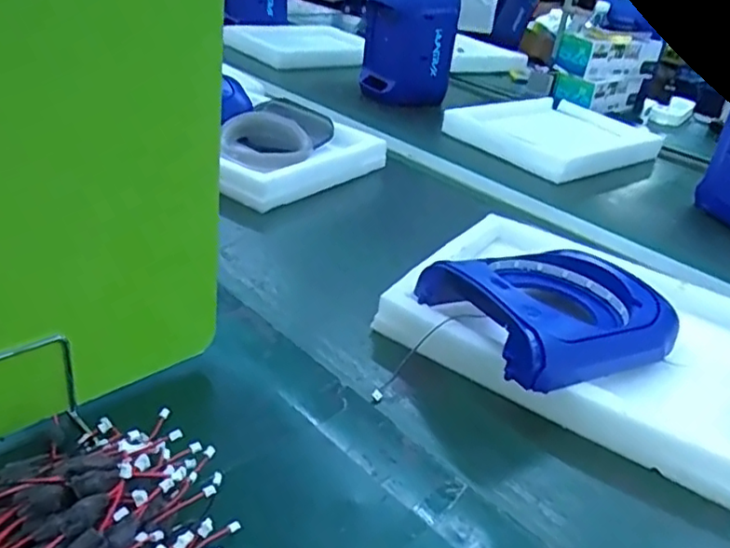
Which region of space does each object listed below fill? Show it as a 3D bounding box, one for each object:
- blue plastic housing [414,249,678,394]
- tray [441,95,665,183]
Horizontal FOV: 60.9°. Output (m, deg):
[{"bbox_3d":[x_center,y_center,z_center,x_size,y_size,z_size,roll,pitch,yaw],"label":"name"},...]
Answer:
[{"bbox_3d":[0.185,0.035,0.608,0.216,0.083,0.159,-13,36,-29],"label":"blue plastic housing"},{"bbox_3d":[0.363,-0.270,1.204,0.342,0.053,0.271,-15,37,-31],"label":"tray"}]

